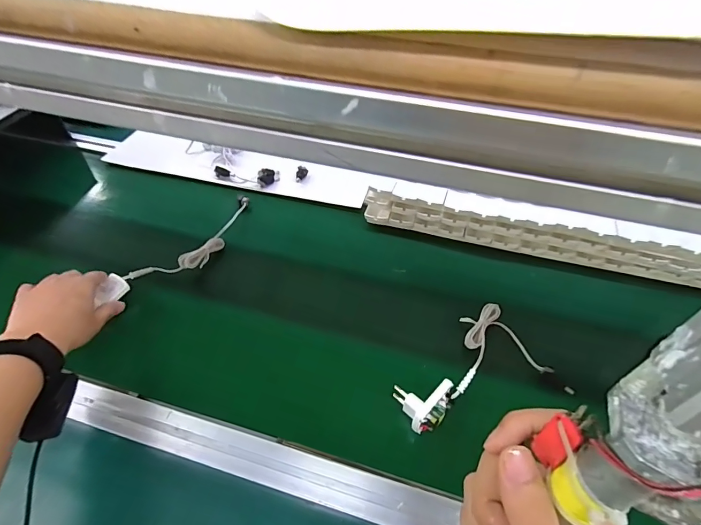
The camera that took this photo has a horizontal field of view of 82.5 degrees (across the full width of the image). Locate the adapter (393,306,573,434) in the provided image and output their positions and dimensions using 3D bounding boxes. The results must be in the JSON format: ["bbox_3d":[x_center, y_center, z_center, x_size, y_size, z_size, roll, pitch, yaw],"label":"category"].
[{"bbox_3d":[0.143,0.114,0.475,0.203,0.038,0.125,-12,49,-11],"label":"adapter"}]

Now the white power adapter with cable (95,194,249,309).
[{"bbox_3d":[-0.240,-0.023,0.601,0.078,0.028,0.255,35,55,27],"label":"white power adapter with cable"}]

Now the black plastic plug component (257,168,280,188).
[{"bbox_3d":[-0.146,-0.153,0.713,0.039,0.017,0.027,-10,49,-9],"label":"black plastic plug component"}]

